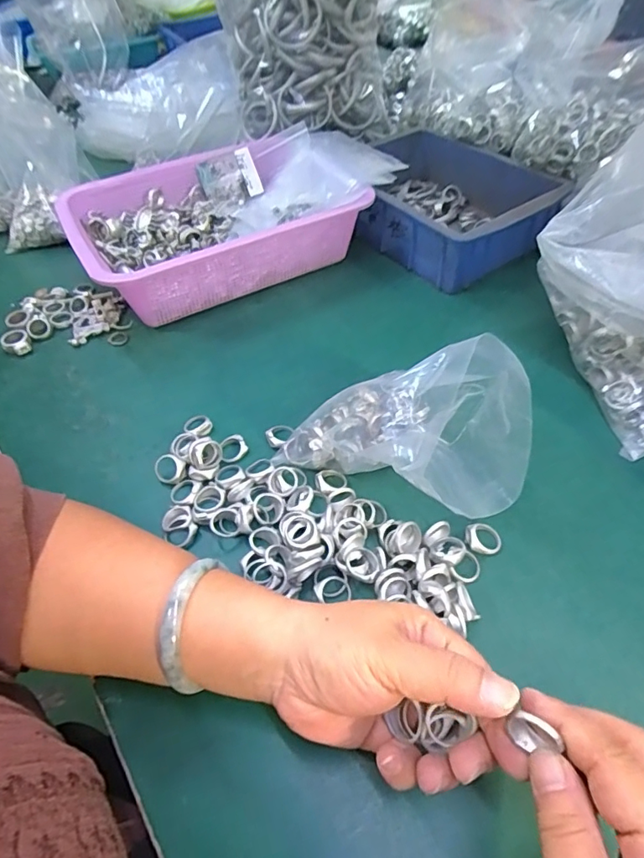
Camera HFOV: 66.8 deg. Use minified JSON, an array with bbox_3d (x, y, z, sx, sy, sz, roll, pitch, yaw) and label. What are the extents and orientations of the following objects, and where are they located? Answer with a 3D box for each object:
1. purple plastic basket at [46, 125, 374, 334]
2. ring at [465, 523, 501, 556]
[{"bbox_3d":[-0.118,-0.225,0.557,0.287,0.090,0.215,-25,53,-16],"label":"purple plastic basket"},{"bbox_3d":[0.111,0.075,0.336,0.024,0.007,0.021,-2,50,2],"label":"ring"}]

